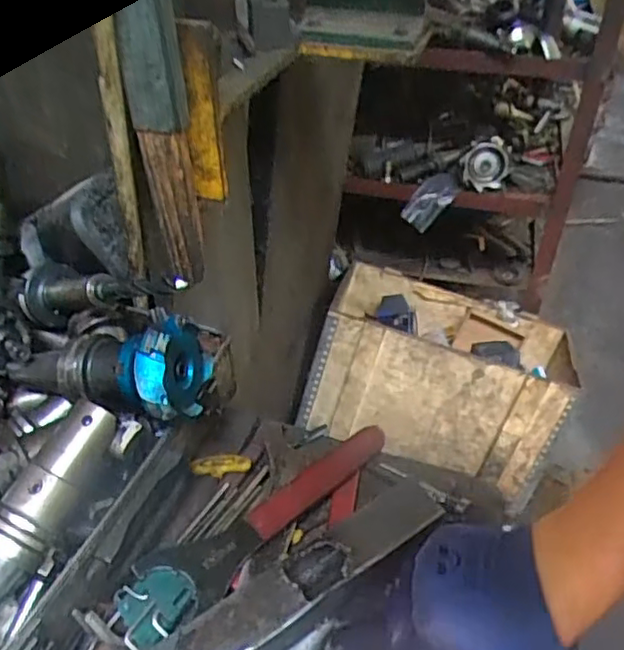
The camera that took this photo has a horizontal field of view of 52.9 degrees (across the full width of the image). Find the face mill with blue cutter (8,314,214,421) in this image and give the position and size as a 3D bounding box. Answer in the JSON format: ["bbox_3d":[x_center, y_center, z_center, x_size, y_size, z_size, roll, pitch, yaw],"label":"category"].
[{"bbox_3d":[-0.175,0.043,0.524,0.170,0.086,0.082,-5,37,21],"label":"face mill with blue cutter"}]

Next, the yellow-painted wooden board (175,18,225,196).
[{"bbox_3d":[-0.086,-0.159,0.488,0.025,0.133,0.019,-13,42,-16],"label":"yellow-painted wooden board"}]

